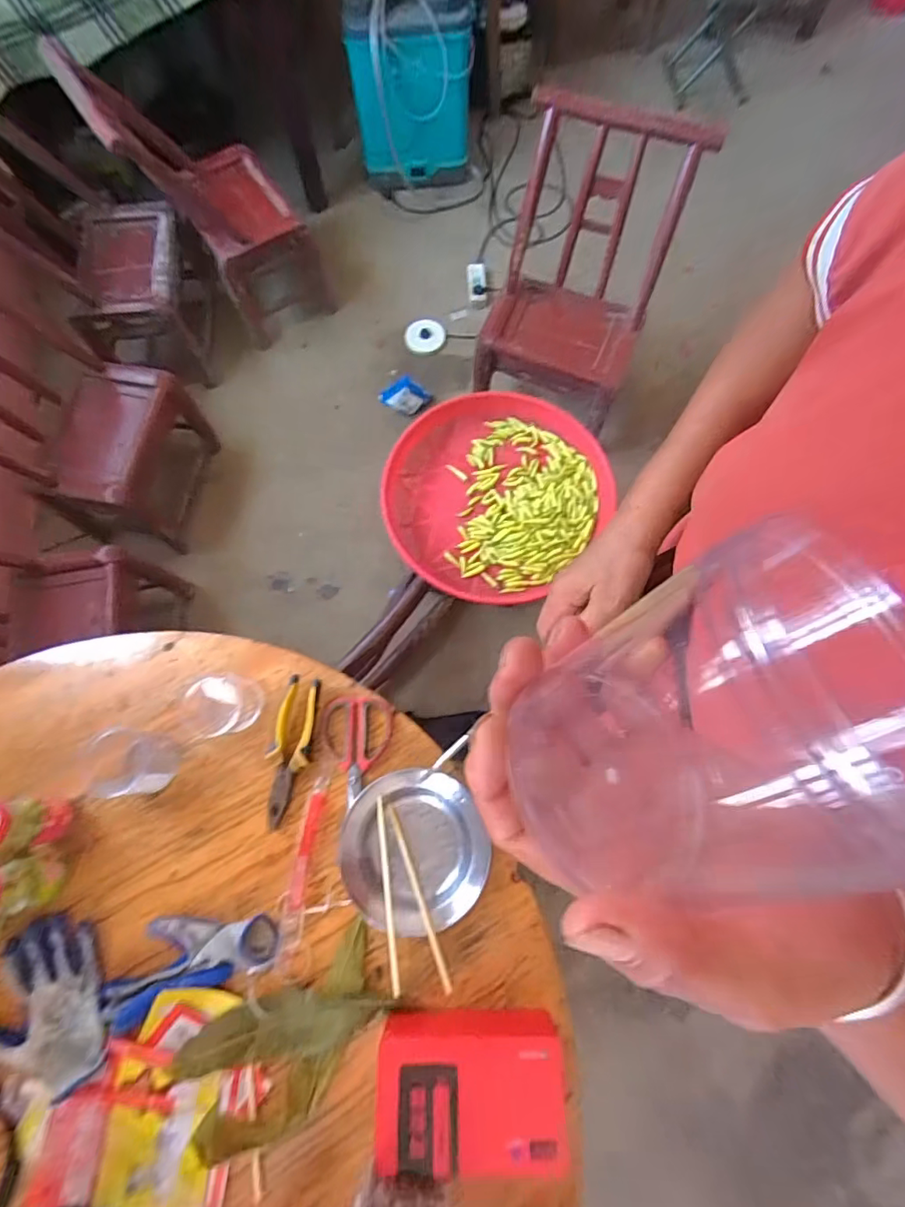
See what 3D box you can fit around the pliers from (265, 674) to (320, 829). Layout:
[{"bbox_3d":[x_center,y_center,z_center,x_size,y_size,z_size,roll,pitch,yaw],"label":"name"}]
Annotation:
[{"bbox_3d":[-0.225,0.203,0.731,0.053,0.021,0.196,9,73,3],"label":"pliers"}]

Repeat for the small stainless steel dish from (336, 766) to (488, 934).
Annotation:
[{"bbox_3d":[-0.051,0.315,0.681,0.182,0.040,0.184,0,73,0],"label":"small stainless steel dish"}]

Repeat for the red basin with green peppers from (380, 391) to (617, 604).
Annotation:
[{"bbox_3d":[0.078,-0.226,1.103,0.435,0.094,0.457,0,73,0],"label":"red basin with green peppers"}]

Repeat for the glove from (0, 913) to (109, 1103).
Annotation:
[{"bbox_3d":[-0.505,0.496,0.646,0.141,0.023,0.188,-24,74,-7],"label":"glove"}]

